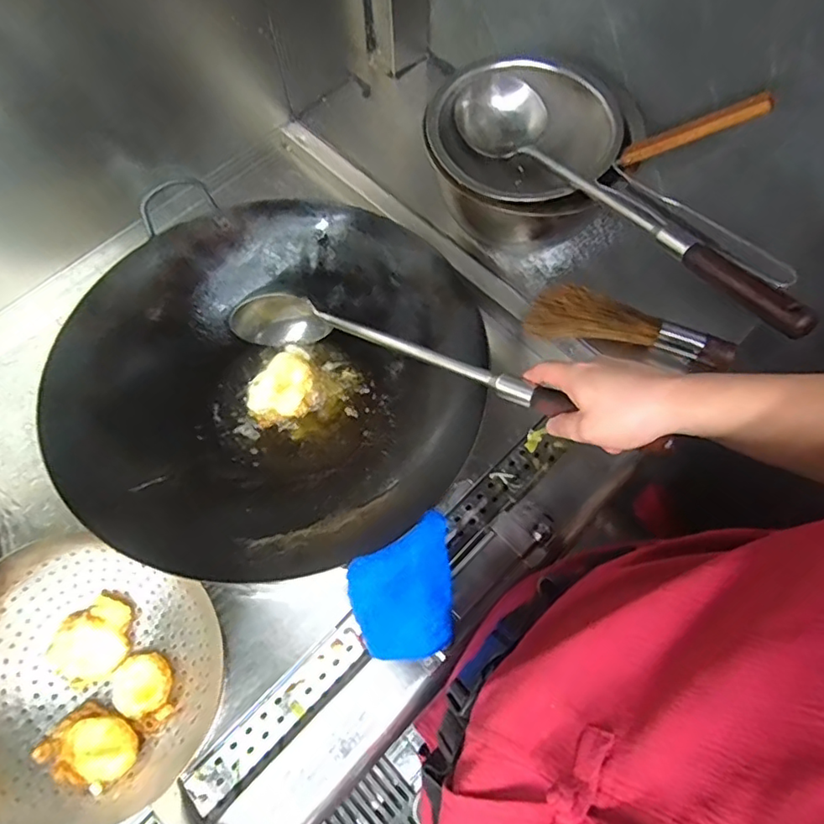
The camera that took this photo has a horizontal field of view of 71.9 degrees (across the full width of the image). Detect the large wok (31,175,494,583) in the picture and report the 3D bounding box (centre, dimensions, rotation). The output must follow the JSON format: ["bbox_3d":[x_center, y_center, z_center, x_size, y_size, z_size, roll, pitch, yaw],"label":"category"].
[{"bbox_3d":[-0.155,-0.039,0.714,0.461,0.167,0.457,12,66,7],"label":"large wok"}]

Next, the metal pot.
[{"bbox_3d":[0.154,-0.352,0.804,0.253,0.135,0.265,22,68,11],"label":"metal pot"}]

